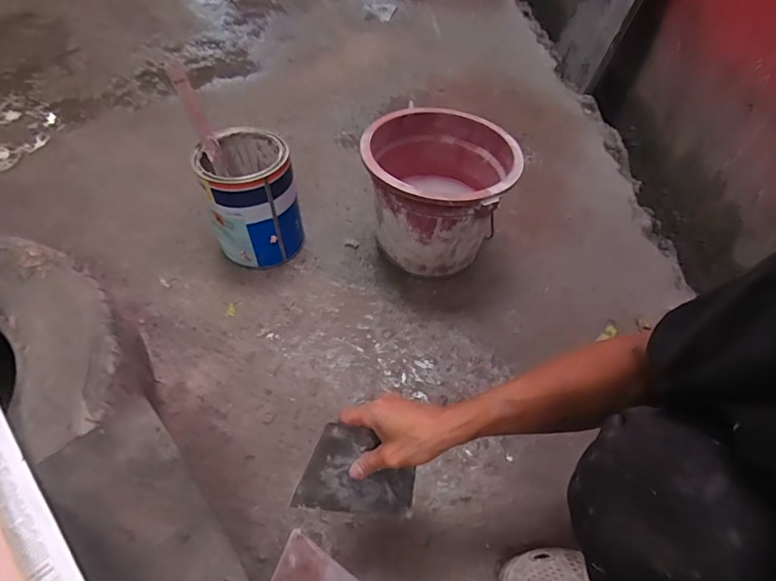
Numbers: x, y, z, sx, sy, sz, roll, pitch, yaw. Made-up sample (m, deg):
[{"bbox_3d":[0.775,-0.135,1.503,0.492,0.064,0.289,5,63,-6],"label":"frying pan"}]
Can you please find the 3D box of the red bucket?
[{"bbox_3d":[0.087,-0.168,0.886,0.257,0.239,0.266,1,50,-1],"label":"red bucket"}]

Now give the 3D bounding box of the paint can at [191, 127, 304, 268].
[{"bbox_3d":[-0.259,-0.172,0.877,0.161,0.212,0.176,-18,53,-19],"label":"paint can"}]

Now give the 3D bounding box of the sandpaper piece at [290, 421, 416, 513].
[{"bbox_3d":[-0.027,0.208,0.517,0.131,0.009,0.093,20,91,-18],"label":"sandpaper piece"}]

